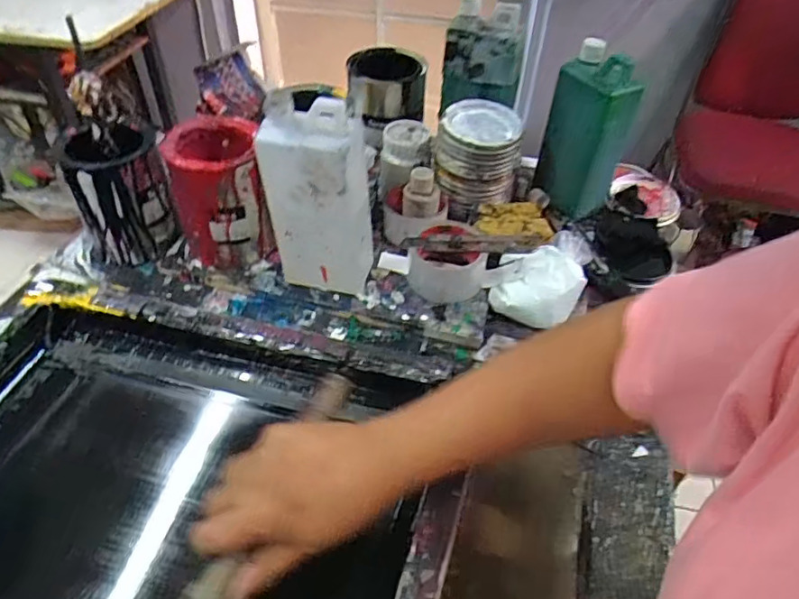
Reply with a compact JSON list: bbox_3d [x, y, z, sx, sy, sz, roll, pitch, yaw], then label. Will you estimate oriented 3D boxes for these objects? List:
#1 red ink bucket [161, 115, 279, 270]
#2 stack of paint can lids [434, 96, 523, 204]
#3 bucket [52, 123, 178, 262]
[{"bbox_3d":[-0.206,-0.125,0.675,0.102,0.138,0.107,-7,46,-9],"label":"red ink bucket"},{"bbox_3d":[0.097,-0.190,0.731,0.103,0.082,0.096,6,46,3],"label":"stack of paint can lids"},{"bbox_3d":[-0.333,-0.128,0.686,0.095,0.136,0.095,1,46,-1],"label":"bucket"}]

